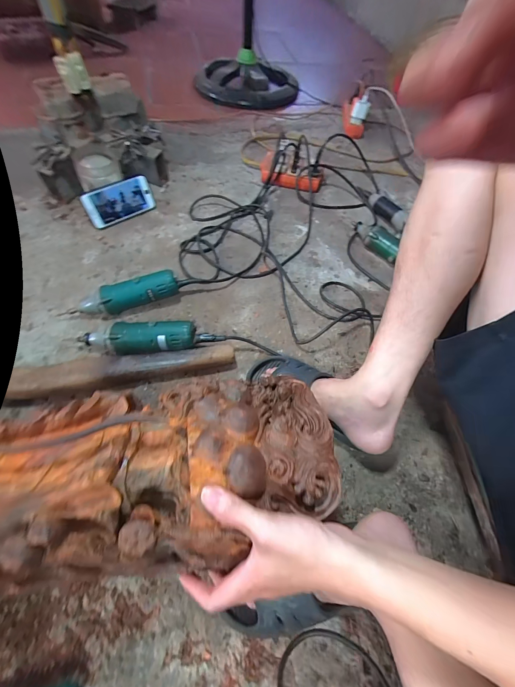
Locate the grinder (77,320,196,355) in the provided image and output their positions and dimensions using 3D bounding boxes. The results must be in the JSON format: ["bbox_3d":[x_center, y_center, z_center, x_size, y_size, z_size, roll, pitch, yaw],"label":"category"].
[{"bbox_3d":[-0.218,-0.007,0.525,0.209,0.058,0.058,-3,60,-6],"label":"grinder"}]

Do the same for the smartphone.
[{"bbox_3d":[-0.329,-0.343,0.697,0.159,0.077,0.015,-34,43,-24],"label":"smartphone"}]

